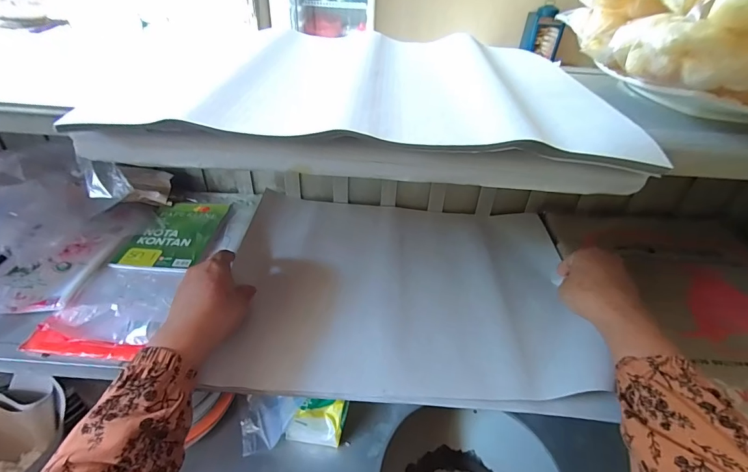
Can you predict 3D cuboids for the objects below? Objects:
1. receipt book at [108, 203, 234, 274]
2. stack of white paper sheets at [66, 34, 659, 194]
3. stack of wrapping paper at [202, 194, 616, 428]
[{"bbox_3d":[-0.287,-0.003,0.551,0.109,0.006,0.159,4,38,3],"label":"receipt book"},{"bbox_3d":[-0.002,-0.158,0.384,0.434,0.048,0.301,3,43,-1],"label":"stack of white paper sheets"},{"bbox_3d":[0.035,0.052,0.492,0.420,0.022,0.337,3,37,2],"label":"stack of wrapping paper"}]

